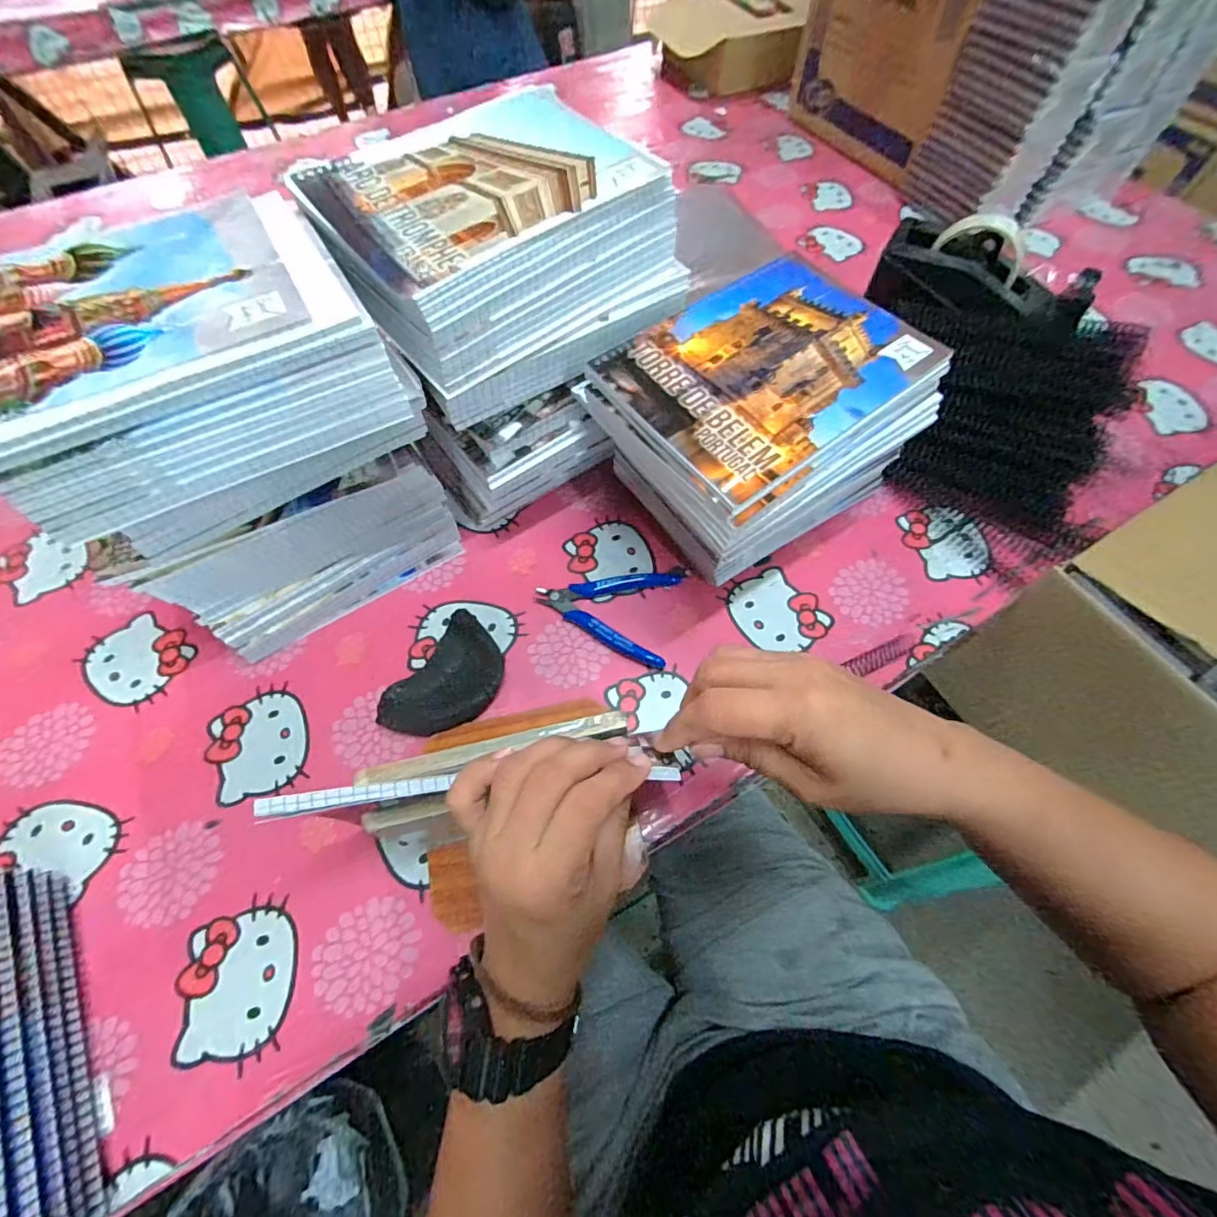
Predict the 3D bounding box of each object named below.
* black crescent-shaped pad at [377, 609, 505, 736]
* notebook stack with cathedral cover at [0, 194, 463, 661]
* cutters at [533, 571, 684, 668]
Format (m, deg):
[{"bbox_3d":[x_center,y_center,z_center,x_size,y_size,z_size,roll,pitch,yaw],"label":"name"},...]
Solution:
[{"bbox_3d":[-0.126,0.059,0.410,0.062,0.027,0.102,34,68,17],"label":"black crescent-shaped pad"},{"bbox_3d":[-0.257,-0.109,0.383,0.220,0.235,0.157,-28,66,-13],"label":"notebook stack with cathedral cover"},{"bbox_3d":[-0.002,-0.004,0.448,0.116,0.013,0.085,14,64,8],"label":"cutters"}]

